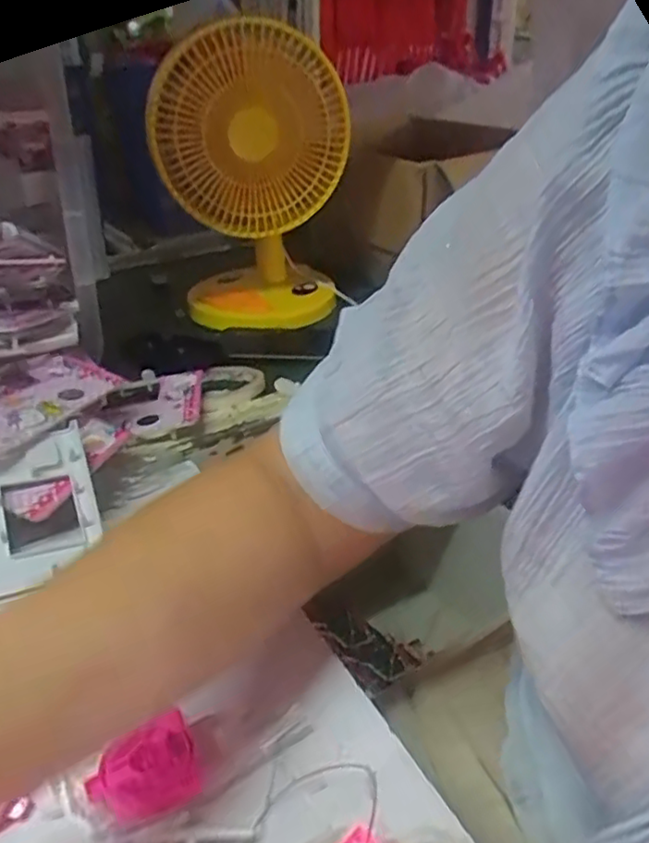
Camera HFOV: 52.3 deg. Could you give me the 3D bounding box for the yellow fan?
[{"bbox_3d":[-0.094,-0.280,0.781,0.209,0.319,0.130,-11,38,-20],"label":"yellow fan"}]

